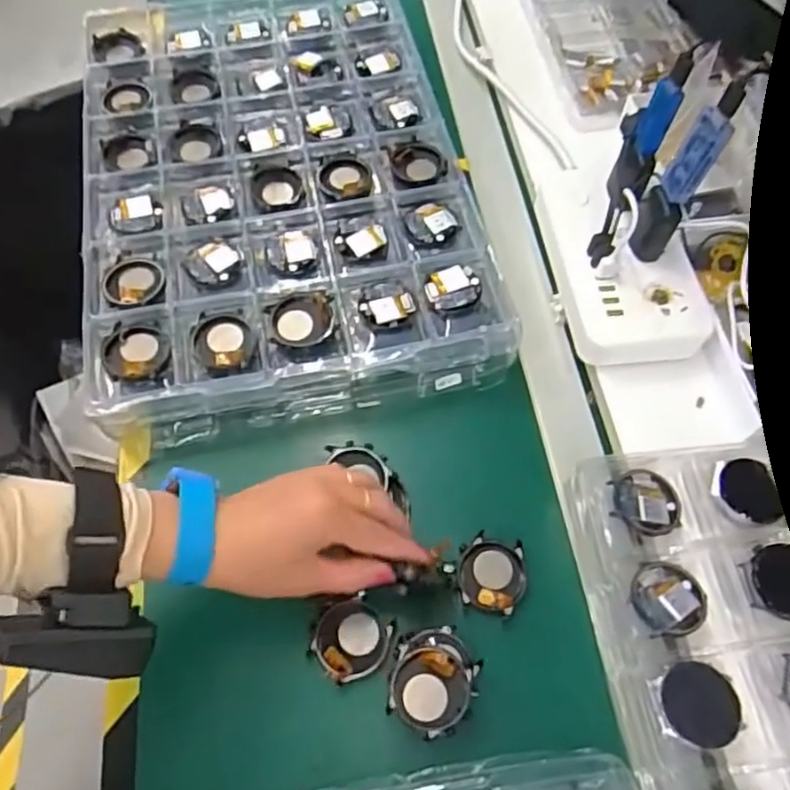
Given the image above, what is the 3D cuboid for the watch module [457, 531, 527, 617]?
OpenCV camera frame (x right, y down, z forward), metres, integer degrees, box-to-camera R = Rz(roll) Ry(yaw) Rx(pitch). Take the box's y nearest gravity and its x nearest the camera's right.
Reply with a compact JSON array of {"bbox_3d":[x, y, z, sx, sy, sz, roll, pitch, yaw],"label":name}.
[{"bbox_3d":[0.063,0.114,0.427,0.042,0.008,0.046,15,63,7],"label":"watch module"}]

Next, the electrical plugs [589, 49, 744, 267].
[{"bbox_3d":[0.184,-0.153,0.476,0.058,0.142,0.101,18,63,9],"label":"electrical plugs"}]

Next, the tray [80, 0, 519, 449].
[{"bbox_3d":[-0.105,-0.187,0.564,0.303,0.041,0.449,-11,63,-6],"label":"tray"}]

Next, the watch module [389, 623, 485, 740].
[{"bbox_3d":[0.022,0.165,0.388,0.047,0.023,0.058,20,63,10],"label":"watch module"}]

